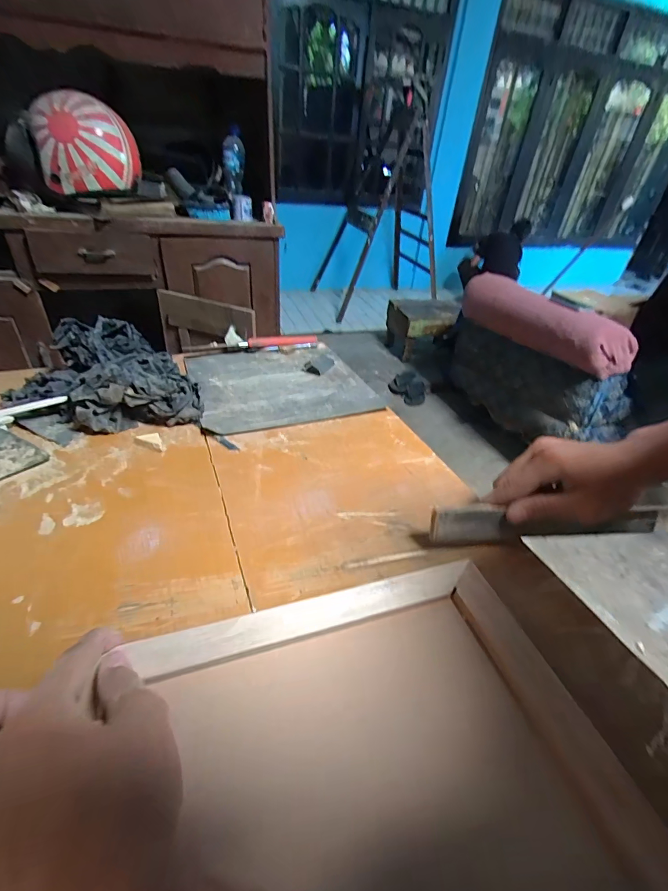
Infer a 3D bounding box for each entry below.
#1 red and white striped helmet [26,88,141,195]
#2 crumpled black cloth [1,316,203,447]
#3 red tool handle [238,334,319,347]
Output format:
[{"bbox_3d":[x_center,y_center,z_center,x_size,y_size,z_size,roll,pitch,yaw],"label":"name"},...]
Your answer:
[{"bbox_3d":[-0.623,-0.762,1.002,0.226,0.193,0.182,-11,40,-22],"label":"red and white striped helmet"},{"bbox_3d":[-0.285,-0.079,0.471,0.210,0.070,0.163,34,44,31],"label":"crumpled black cloth"},{"bbox_3d":[-0.092,-0.180,0.674,0.140,0.015,0.016,-13,41,-25],"label":"red tool handle"}]

